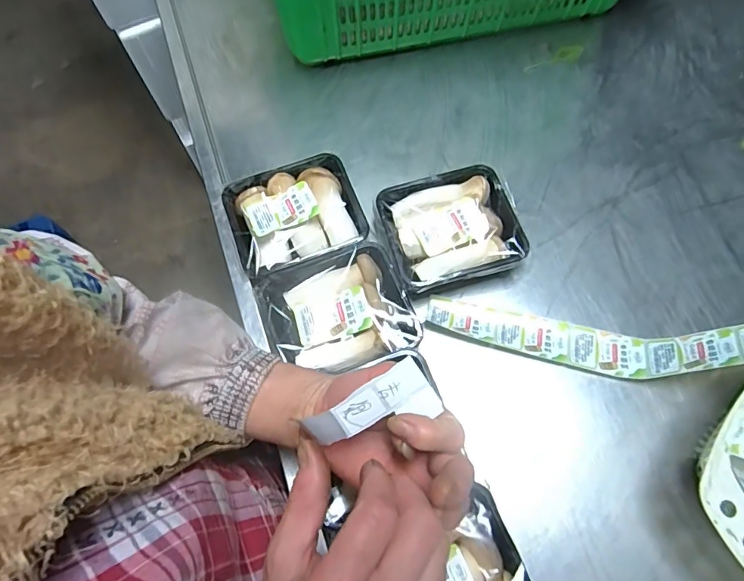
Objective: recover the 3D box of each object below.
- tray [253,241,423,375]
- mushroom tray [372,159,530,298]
[{"bbox_3d":[-0.039,0.026,0.536,0.152,0.042,0.136,-19,68,-10],"label":"tray"},{"bbox_3d":[0.096,-0.076,0.592,0.161,0.047,0.152,-14,67,-8],"label":"mushroom tray"}]

